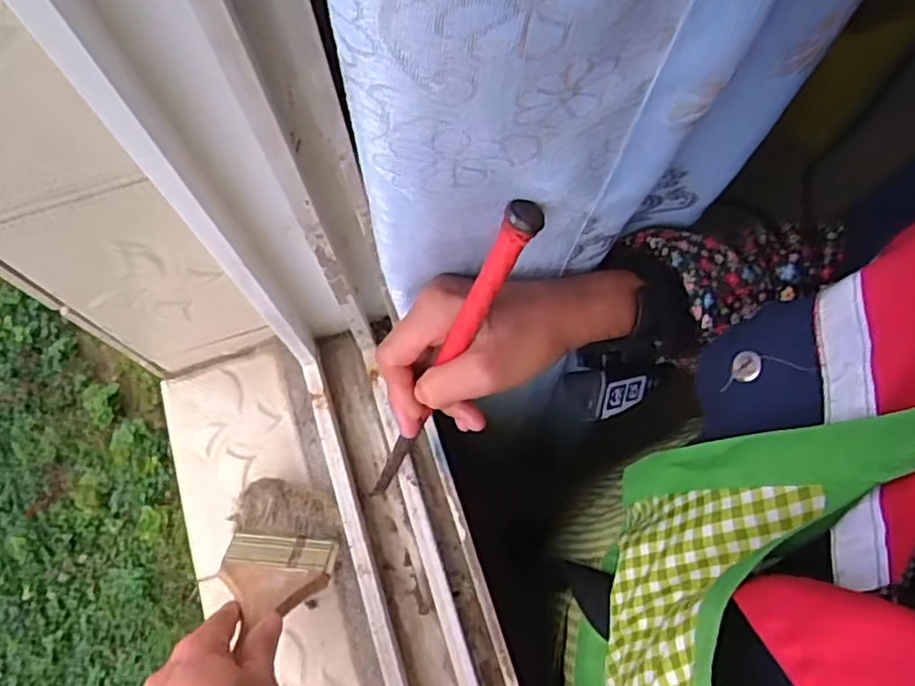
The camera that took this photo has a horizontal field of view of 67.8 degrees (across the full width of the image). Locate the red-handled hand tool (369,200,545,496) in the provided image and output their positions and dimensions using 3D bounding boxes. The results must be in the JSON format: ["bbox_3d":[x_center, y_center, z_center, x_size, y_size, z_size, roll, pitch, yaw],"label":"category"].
[{"bbox_3d":[-0.012,0.021,0.390,0.017,0.260,0.017,43,48,14],"label":"red-handled hand tool"}]

